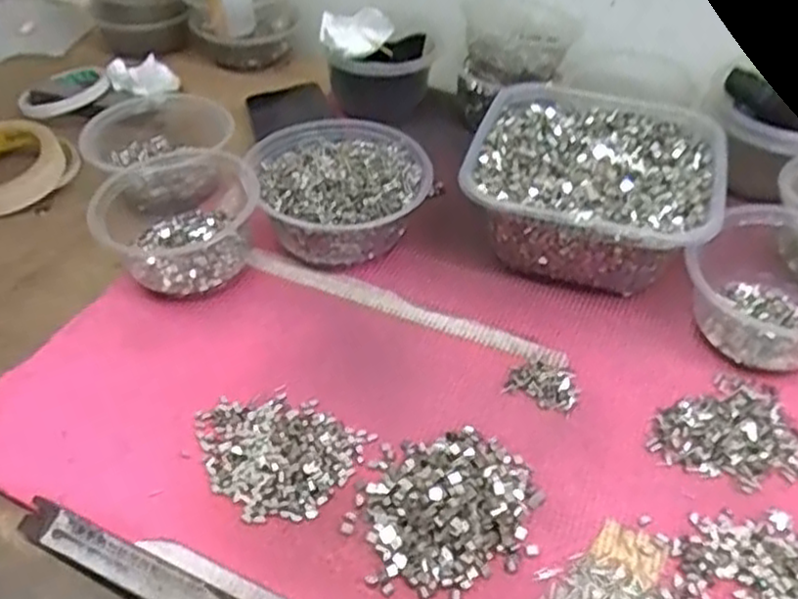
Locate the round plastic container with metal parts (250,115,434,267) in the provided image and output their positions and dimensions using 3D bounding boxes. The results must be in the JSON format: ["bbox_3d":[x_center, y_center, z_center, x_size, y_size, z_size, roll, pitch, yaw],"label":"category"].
[{"bbox_3d":[-0.043,-0.086,0.568,0.125,0.059,0.137,0,46,0],"label":"round plastic container with metal parts"}]

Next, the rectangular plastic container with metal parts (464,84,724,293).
[{"bbox_3d":[0.146,-0.089,0.565,0.176,0.070,0.188,15,48,13],"label":"rectangular plastic container with metal parts"}]

